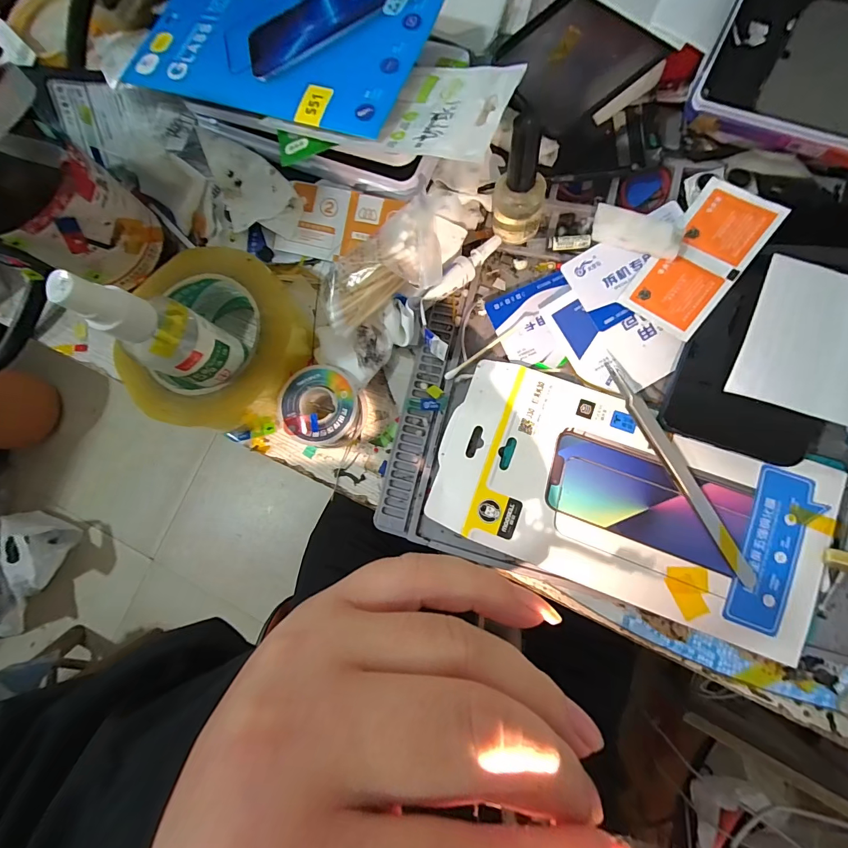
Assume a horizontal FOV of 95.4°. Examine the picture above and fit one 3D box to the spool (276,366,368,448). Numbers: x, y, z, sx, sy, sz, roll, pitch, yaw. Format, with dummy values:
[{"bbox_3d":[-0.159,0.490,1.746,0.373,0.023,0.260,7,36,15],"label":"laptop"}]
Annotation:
[{"bbox_3d":[-0.070,-0.011,0.270,0.052,0.033,0.052,-1,82,5],"label":"spool"}]

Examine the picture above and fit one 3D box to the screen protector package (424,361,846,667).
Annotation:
[{"bbox_3d":[0.126,0.046,0.247,0.230,0.011,0.121,21,85,8],"label":"screen protector package"}]

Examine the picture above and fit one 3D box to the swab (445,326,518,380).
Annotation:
[{"bbox_3d":[0.040,-0.050,0.270,0.061,0.004,0.005,-36,80,0],"label":"swab"}]

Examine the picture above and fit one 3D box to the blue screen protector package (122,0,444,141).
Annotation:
[{"bbox_3d":[-0.103,-0.264,0.264,0.211,0.007,0.118,22,83,14],"label":"blue screen protector package"}]

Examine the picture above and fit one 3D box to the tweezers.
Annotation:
[{"bbox_3d":[0.157,0.027,0.240,0.013,0.008,0.156,-27,80,1],"label":"tweezers"}]

